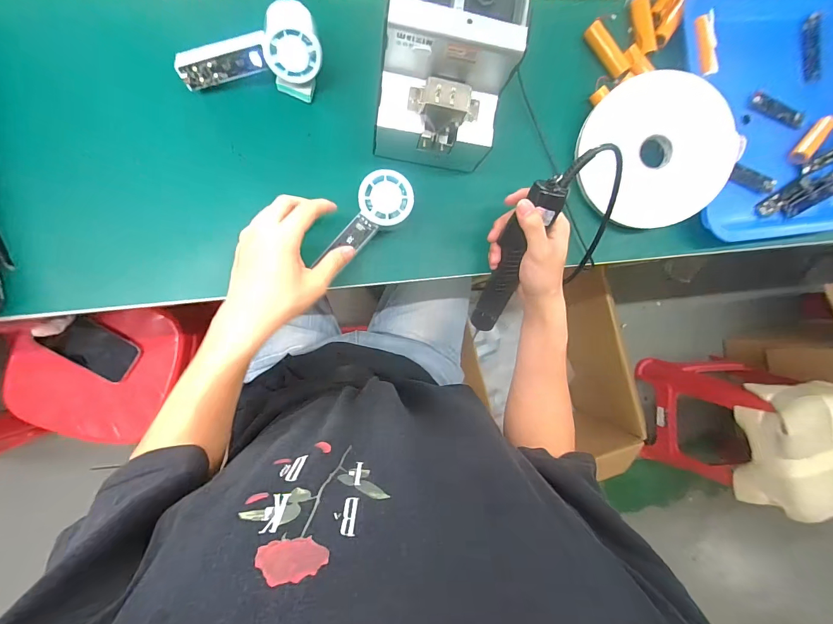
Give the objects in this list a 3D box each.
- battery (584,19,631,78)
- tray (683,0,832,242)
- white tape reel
[{"bbox_3d":[0.245,-0.337,0.475,0.022,0.019,0.071,-35,95,-6],"label":"battery"},{"bbox_3d":[0.500,-0.274,0.499,0.279,0.036,0.339,-6,92,-8],"label":"tray"},{"bbox_3d":[0.294,-0.195,0.452,0.178,0.014,0.175,1,100,8],"label":"white tape reel"}]

